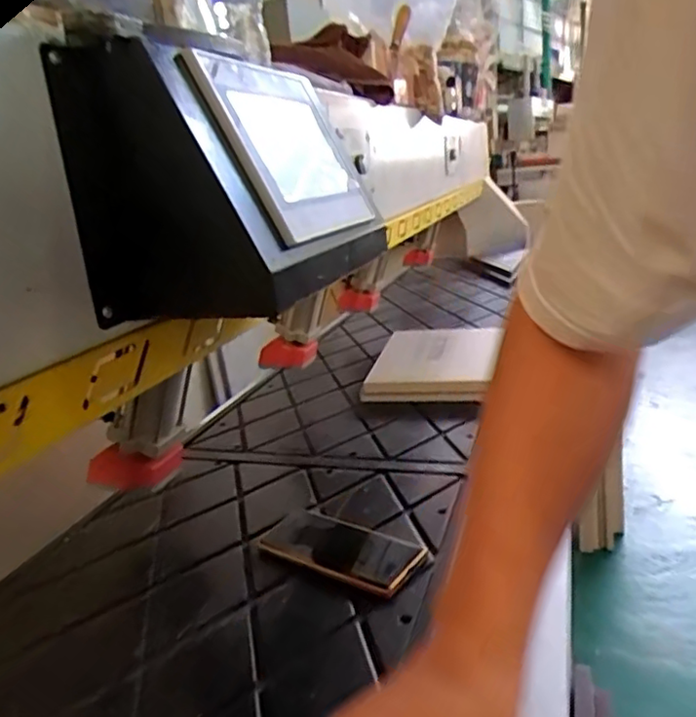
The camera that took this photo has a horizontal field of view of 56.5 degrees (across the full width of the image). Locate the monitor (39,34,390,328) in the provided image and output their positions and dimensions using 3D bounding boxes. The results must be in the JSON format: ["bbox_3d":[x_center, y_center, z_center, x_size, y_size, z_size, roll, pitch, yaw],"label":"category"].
[{"bbox_3d":[-0.071,-0.146,0.521,0.120,0.184,0.287,0,17,22],"label":"monitor"}]

